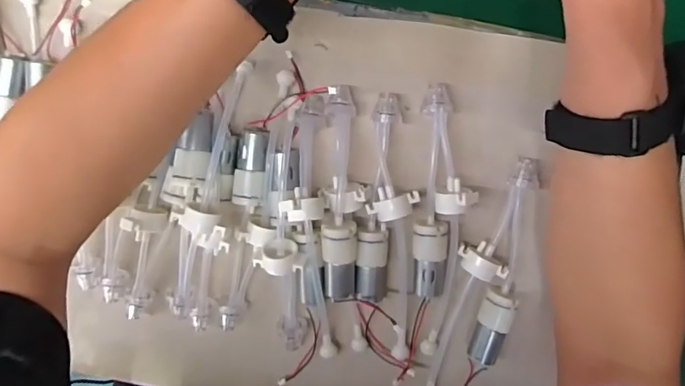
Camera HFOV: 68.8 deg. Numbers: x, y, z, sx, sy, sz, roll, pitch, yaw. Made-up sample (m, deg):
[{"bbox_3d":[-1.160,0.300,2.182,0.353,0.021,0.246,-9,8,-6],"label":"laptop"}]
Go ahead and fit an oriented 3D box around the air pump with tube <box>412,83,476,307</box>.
[{"bbox_3d":[0.076,0.003,0.378,0.038,0.030,0.163,3,97,2],"label":"air pump with tube"}]

